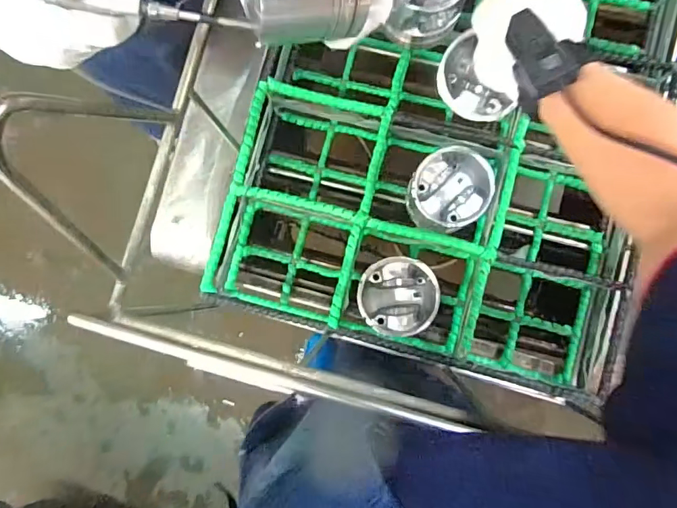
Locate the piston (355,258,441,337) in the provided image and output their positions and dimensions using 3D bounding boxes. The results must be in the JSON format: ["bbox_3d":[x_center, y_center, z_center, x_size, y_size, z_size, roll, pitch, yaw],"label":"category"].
[{"bbox_3d":[0.074,0.051,0.562,0.095,0.061,0.088,-1,86,3],"label":"piston"}]

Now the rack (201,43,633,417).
[{"bbox_3d":[0.102,-0.040,0.606,0.465,0.152,0.313,15,87,4],"label":"rack"}]

